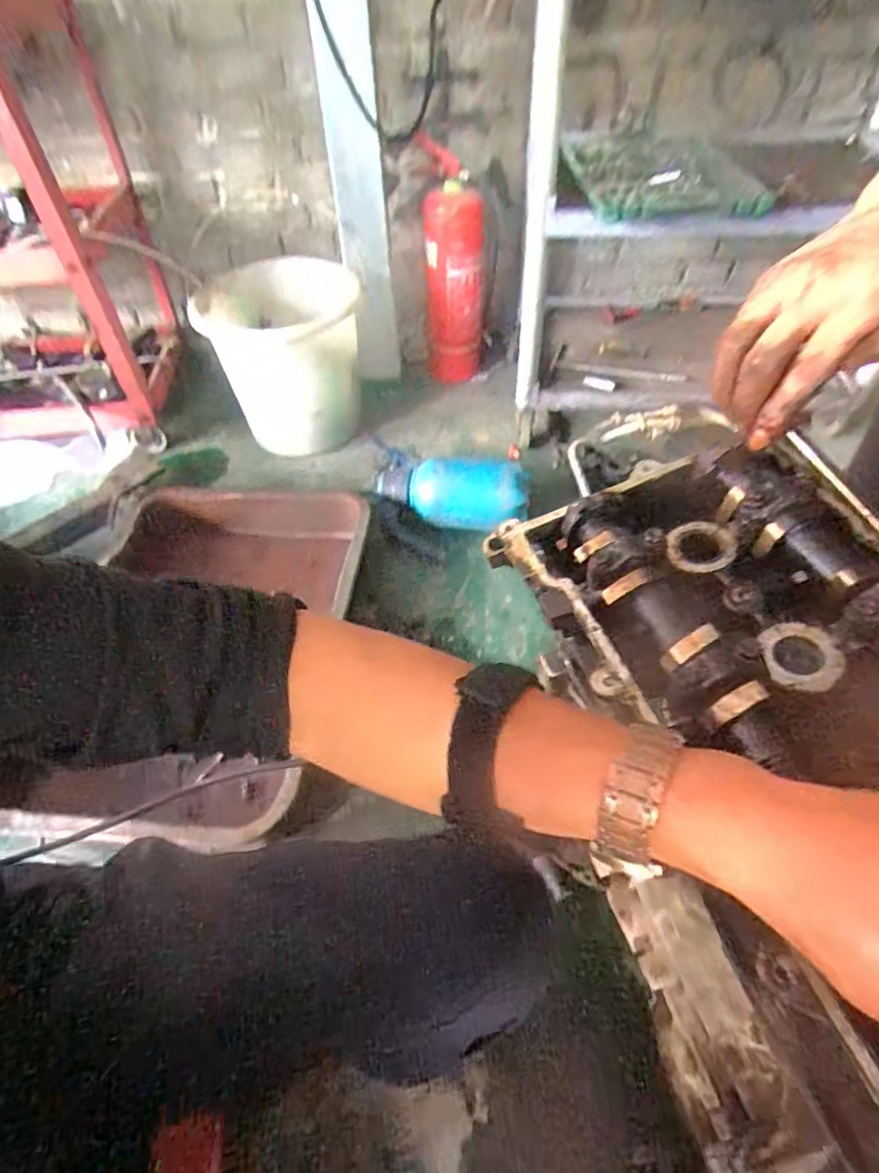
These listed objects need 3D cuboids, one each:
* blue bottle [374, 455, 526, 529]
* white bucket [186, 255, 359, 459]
[{"bbox_3d":[0.022,-0.174,1.131,0.277,0.116,0.100,12,49,13],"label":"blue bottle"},{"bbox_3d":[-0.313,-0.464,1.284,0.314,0.325,0.286,-6,48,-2],"label":"white bucket"}]

